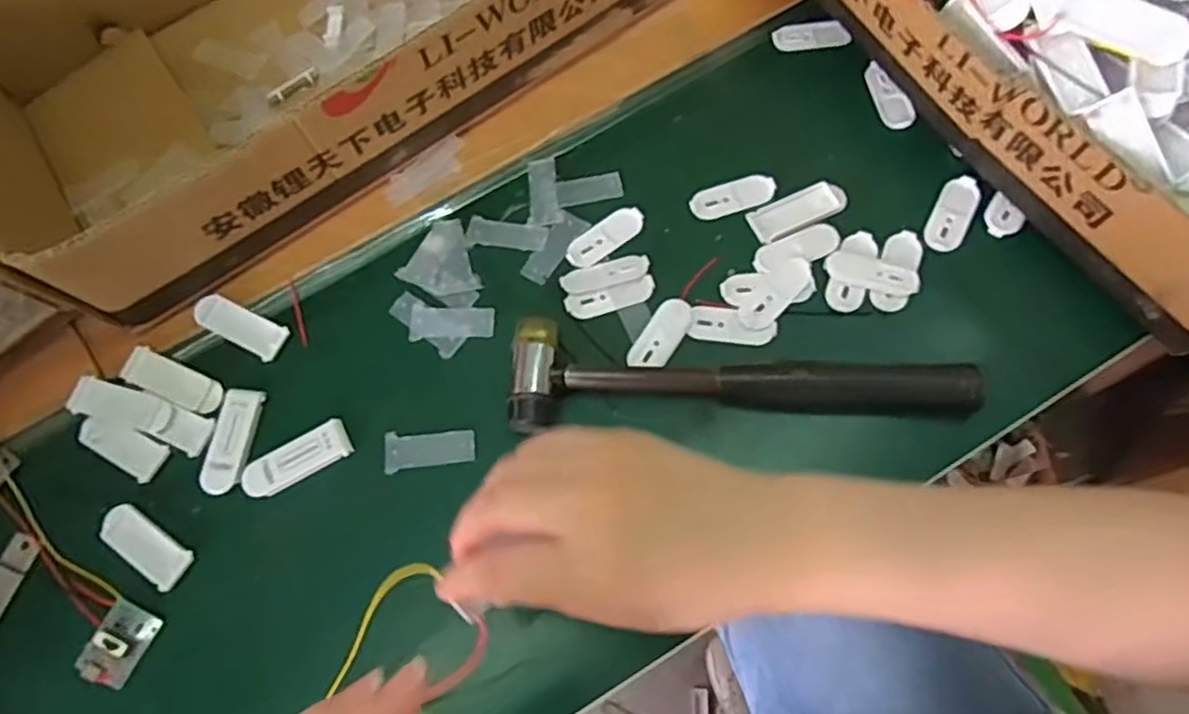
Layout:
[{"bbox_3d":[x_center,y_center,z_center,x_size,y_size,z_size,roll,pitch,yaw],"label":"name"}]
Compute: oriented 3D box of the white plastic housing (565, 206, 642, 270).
[{"bbox_3d":[0.006,-0.070,0.418,0.050,0.004,0.020,-36,69,-9],"label":"white plastic housing"}]

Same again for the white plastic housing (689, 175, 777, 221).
[{"bbox_3d":[0.082,-0.095,0.420,0.050,0.004,0.022,-16,68,-1],"label":"white plastic housing"}]

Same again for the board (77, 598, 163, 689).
[{"bbox_3d":[-0.236,0.143,0.353,0.025,0.011,0.037,16,71,11],"label":"board"}]

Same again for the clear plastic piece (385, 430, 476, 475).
[{"bbox_3d":[-0.088,0.050,0.382,0.048,0.004,0.021,-5,68,3],"label":"clear plastic piece"}]

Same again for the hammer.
[{"bbox_3d":[0.074,0.006,0.374,0.233,0.023,0.058,-3,68,4],"label":"hammer"}]

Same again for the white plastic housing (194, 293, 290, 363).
[{"bbox_3d":[-0.204,-0.019,0.410,0.055,0.006,0.020,24,73,14],"label":"white plastic housing"}]

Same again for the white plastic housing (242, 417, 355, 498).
[{"bbox_3d":[-0.159,0.054,0.380,0.057,0.006,0.023,-29,69,-6],"label":"white plastic housing"}]

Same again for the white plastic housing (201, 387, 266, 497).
[{"bbox_3d":[-0.197,0.045,0.386,0.022,0.004,0.057,3,69,7],"label":"white plastic housing"}]

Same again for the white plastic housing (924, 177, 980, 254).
[{"bbox_3d":[0.203,-0.081,0.403,0.020,0.004,0.050,26,73,15],"label":"white plastic housing"}]

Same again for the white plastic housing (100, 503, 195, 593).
[{"bbox_3d":[-0.235,0.097,0.372,0.057,0.006,0.022,32,75,16],"label":"white plastic housing"}]

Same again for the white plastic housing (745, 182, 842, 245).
[{"bbox_3d":[0.115,-0.083,0.411,0.051,0.006,0.022,-21,68,-3],"label":"white plastic housing"}]

